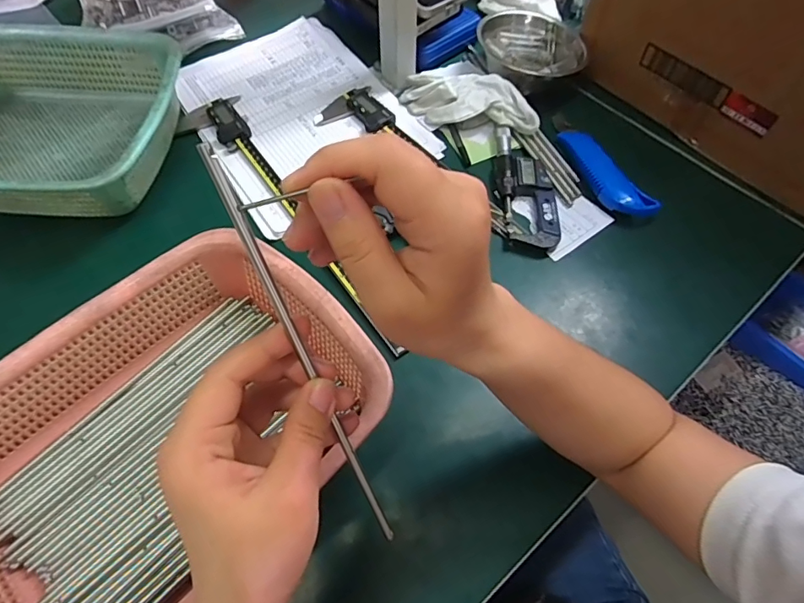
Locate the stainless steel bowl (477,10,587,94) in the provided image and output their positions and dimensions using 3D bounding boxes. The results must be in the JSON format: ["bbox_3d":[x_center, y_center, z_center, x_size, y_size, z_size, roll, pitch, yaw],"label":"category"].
[{"bbox_3d":[0.151,-0.285,0.566,0.117,0.047,0.099,-21,62,-12],"label":"stainless steel bowl"}]

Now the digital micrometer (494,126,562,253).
[{"bbox_3d":[0.123,-0.118,0.500,0.052,0.019,0.151,-4,60,-3],"label":"digital micrometer"}]

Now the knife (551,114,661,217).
[{"bbox_3d":[0.199,-0.145,0.514,0.039,0.021,0.160,-19,62,-11],"label":"knife"}]

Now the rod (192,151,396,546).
[{"bbox_3d":[-0.039,0.039,0.229,0.005,0.225,0.004,-27,30,-15],"label":"rod"}]

